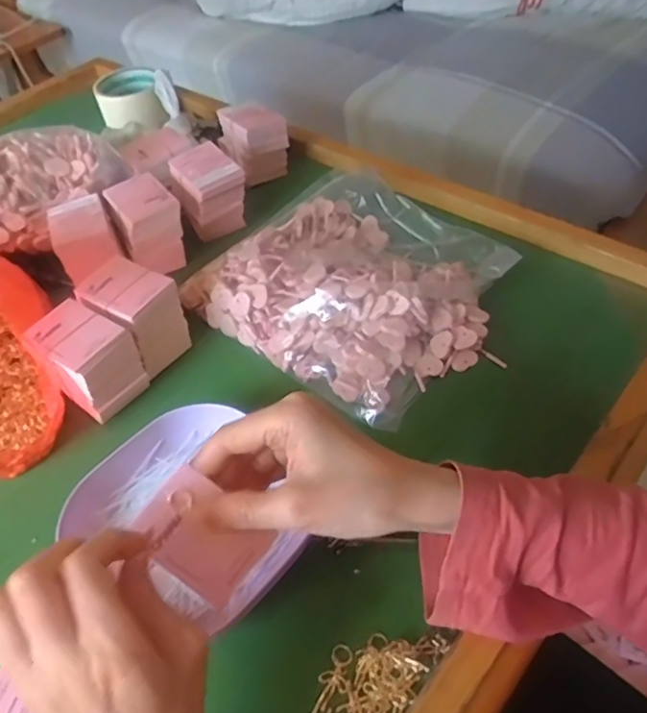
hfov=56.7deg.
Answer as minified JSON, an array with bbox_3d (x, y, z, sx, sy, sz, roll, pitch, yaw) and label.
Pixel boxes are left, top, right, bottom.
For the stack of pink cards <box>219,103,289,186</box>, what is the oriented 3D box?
[{"bbox_3d":[-0.075,-0.233,0.650,0.053,0.065,0.064,-27,53,-18],"label":"stack of pink cards"}]

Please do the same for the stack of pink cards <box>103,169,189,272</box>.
[{"bbox_3d":[-0.166,-0.124,0.568,0.054,0.062,0.071,-30,53,-20],"label":"stack of pink cards"}]

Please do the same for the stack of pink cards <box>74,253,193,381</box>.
[{"bbox_3d":[-0.151,-0.034,0.489,0.068,0.069,0.055,29,57,26],"label":"stack of pink cards"}]

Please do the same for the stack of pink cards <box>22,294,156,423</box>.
[{"bbox_3d":[-0.180,0.004,0.458,0.065,0.062,0.054,26,56,24],"label":"stack of pink cards"}]

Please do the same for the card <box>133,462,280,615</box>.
[{"bbox_3d":[-0.061,0.091,0.301,0.062,0.007,0.048,41,90,-8],"label":"card"}]

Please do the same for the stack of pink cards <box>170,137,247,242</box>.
[{"bbox_3d":[-0.113,-0.162,0.592,0.057,0.063,0.067,-28,53,-18],"label":"stack of pink cards"}]

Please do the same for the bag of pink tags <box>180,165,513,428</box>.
[{"bbox_3d":[0.030,-0.066,0.508,0.234,0.045,0.207,32,59,28],"label":"bag of pink tags"}]

